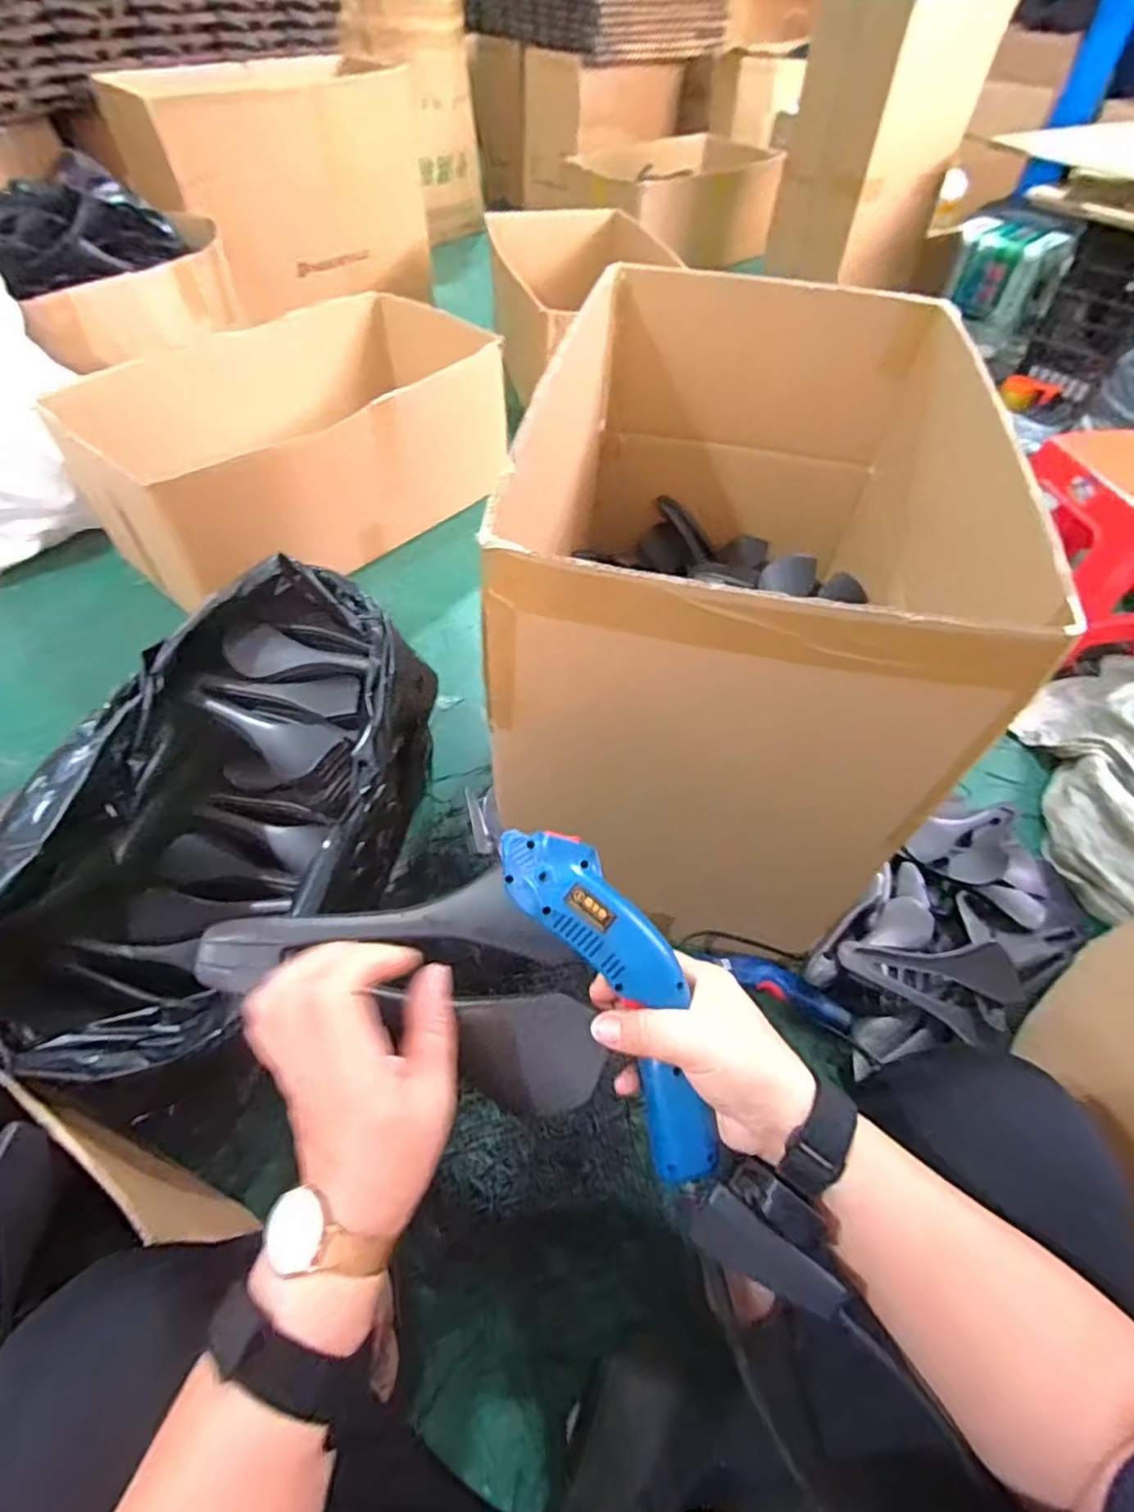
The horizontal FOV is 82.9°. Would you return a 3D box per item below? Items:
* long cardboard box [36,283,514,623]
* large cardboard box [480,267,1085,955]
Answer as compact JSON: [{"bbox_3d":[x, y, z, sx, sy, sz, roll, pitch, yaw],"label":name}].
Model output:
[{"bbox_3d":[-0.561,-0.670,1.350,0.810,0.267,0.625,-30,59,-23],"label":"long cardboard box"},{"bbox_3d":[0.186,-0.186,0.818,0.450,0.532,0.637,9,53,4],"label":"large cardboard box"}]

